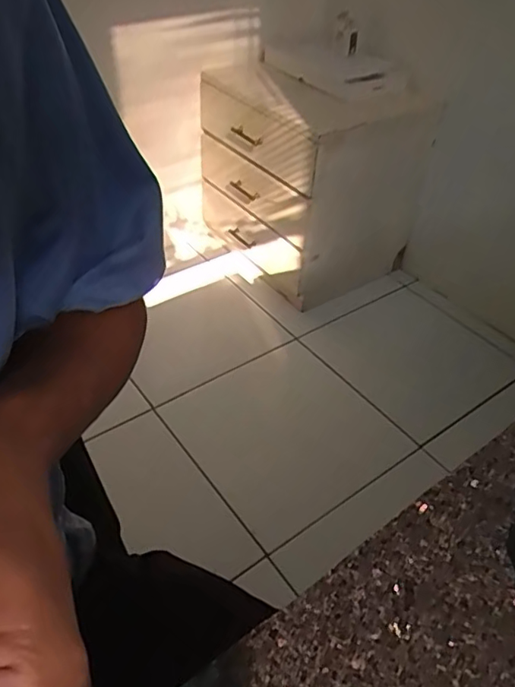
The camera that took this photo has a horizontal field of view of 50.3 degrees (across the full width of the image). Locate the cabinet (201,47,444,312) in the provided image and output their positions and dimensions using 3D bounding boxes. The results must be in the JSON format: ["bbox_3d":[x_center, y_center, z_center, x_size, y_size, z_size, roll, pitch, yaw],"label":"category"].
[{"bbox_3d":[0.143,-0.460,1.551,0.421,0.512,0.519,-26,50,-28],"label":"cabinet"}]

